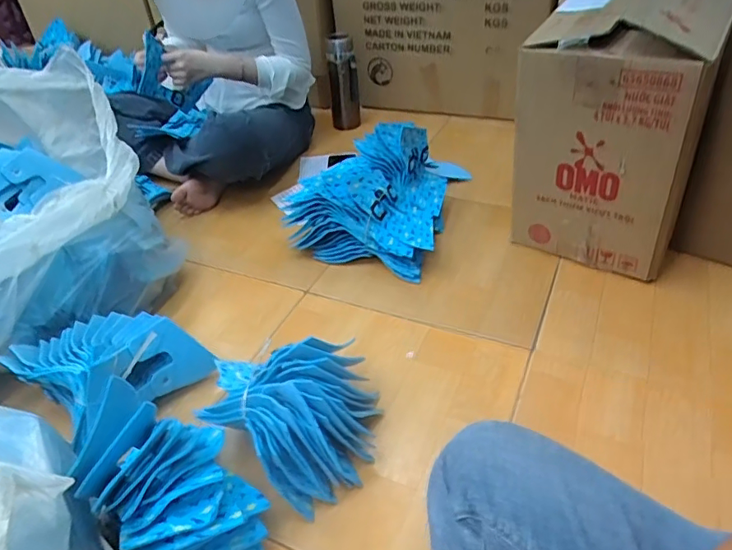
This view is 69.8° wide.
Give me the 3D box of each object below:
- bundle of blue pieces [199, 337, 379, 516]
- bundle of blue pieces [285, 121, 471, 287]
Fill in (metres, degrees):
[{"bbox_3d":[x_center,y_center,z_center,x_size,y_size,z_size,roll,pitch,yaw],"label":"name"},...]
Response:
[{"bbox_3d":[-0.095,0.160,0.673,0.225,0.123,0.184,22,46,29],"label":"bundle of blue pieces"},{"bbox_3d":[0.040,-0.204,1.076,0.292,0.182,0.403,12,42,20],"label":"bundle of blue pieces"}]

